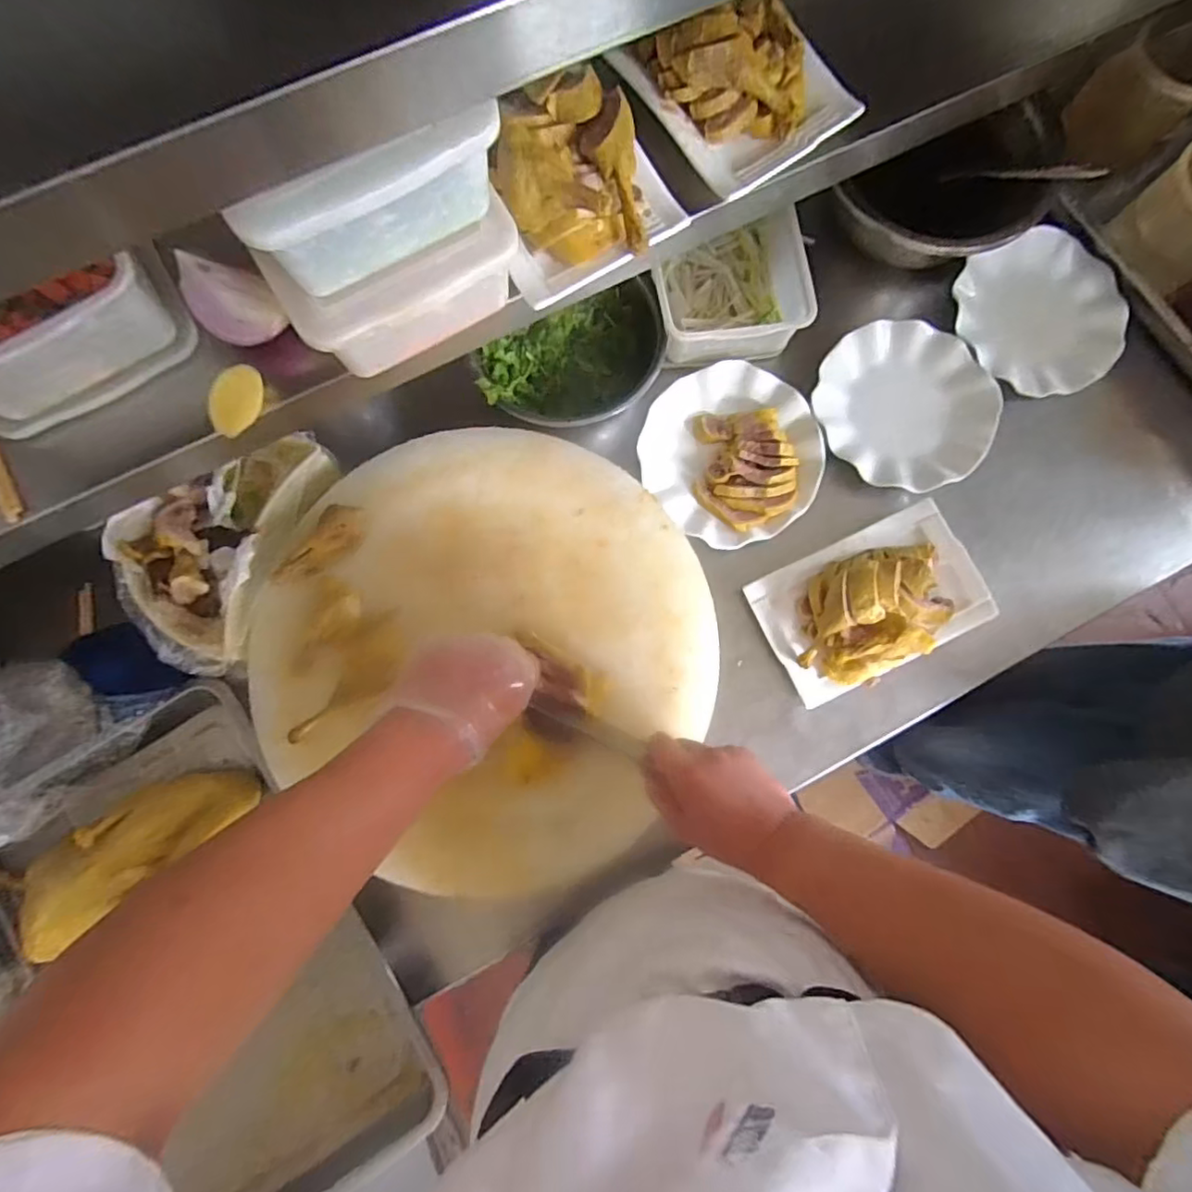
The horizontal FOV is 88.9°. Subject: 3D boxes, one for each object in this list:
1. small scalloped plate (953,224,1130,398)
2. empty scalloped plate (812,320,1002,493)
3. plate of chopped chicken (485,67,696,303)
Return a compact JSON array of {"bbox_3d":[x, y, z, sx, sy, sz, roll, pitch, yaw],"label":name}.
[{"bbox_3d":[0.538,-0.344,0.736,0.189,0.026,0.198,0,80,-1],"label":"small scalloped plate"},{"bbox_3d":[0.366,-0.226,0.722,0.203,0.021,0.204,0,80,-1],"label":"empty scalloped plate"},{"bbox_3d":[-0.016,-0.334,0.489,0.149,0.053,0.145,-25,82,-5],"label":"plate of chopped chicken"}]

